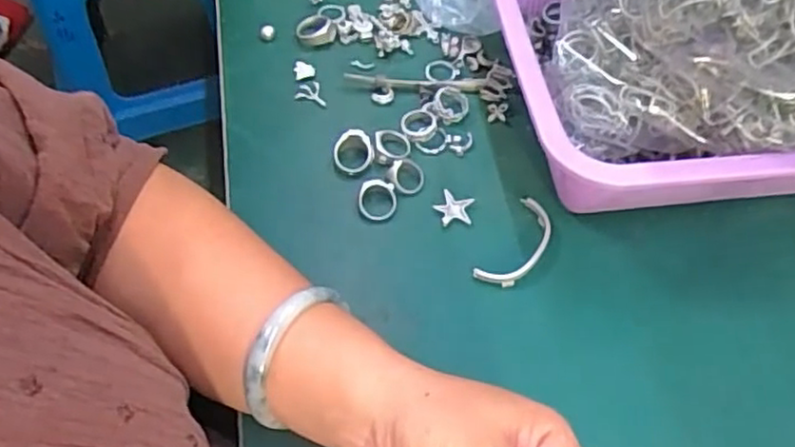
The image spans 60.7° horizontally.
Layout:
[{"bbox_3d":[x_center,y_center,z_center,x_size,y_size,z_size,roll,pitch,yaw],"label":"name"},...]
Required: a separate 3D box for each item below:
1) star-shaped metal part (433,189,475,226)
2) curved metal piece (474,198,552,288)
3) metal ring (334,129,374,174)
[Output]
[{"bbox_3d":[0.035,-0.008,0.416,0.023,0.005,0.022,23,61,11],"label":"star-shaped metal part"},{"bbox_3d":[0.073,0.013,0.404,0.027,0.005,0.066,31,62,15],"label":"curved metal piece"},{"bbox_3d":[-0.028,-0.045,0.428,0.024,0.016,0.025,1,59,-2],"label":"metal ring"}]

